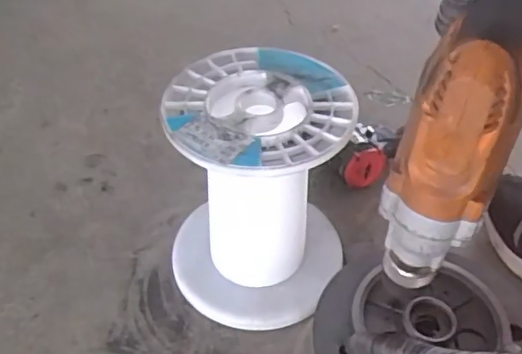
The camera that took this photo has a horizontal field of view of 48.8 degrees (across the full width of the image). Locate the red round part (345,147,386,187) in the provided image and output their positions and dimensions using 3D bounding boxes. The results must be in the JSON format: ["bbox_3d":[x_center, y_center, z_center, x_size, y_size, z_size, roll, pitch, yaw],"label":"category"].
[{"bbox_3d":[0.129,-0.006,0.721,0.050,0.064,0.013,-13,46,-12],"label":"red round part"}]

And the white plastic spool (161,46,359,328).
[{"bbox_3d":[-0.002,0.017,0.588,0.181,0.231,0.176,4,45,5],"label":"white plastic spool"}]

